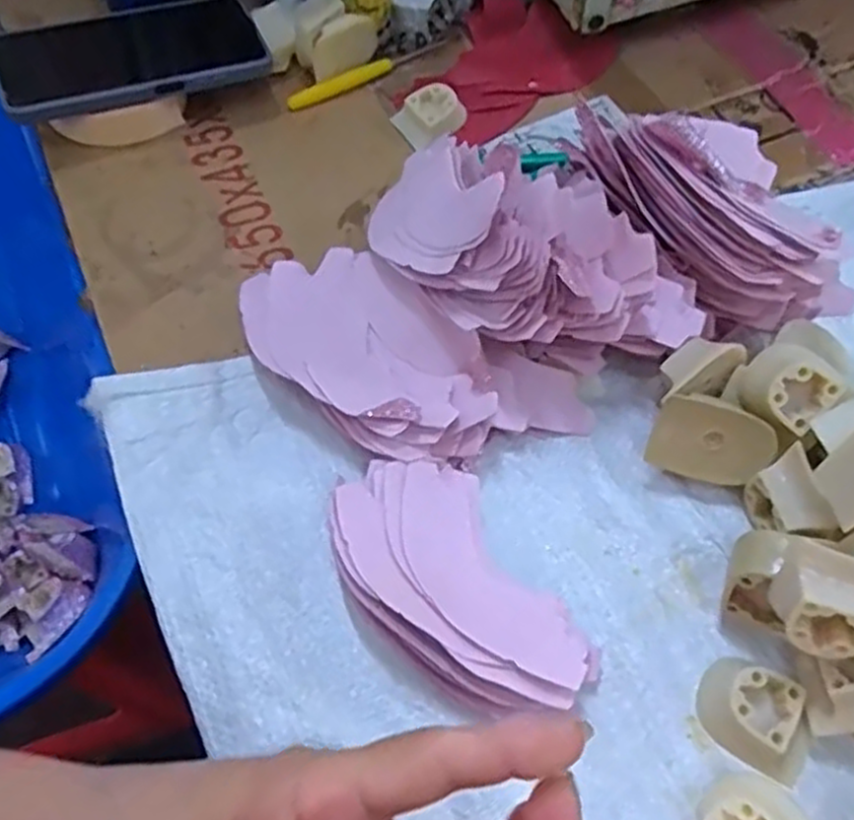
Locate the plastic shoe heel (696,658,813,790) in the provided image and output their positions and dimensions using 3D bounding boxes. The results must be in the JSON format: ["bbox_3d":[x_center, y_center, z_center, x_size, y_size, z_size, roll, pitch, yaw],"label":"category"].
[{"bbox_3d":[0.144,0.132,0.332,0.047,0.017,0.039,30,65,14],"label":"plastic shoe heel"}]

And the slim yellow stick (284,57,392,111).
[{"bbox_3d":[-0.059,-0.226,0.532,0.081,0.007,0.011,-29,65,-16],"label":"slim yellow stick"}]

